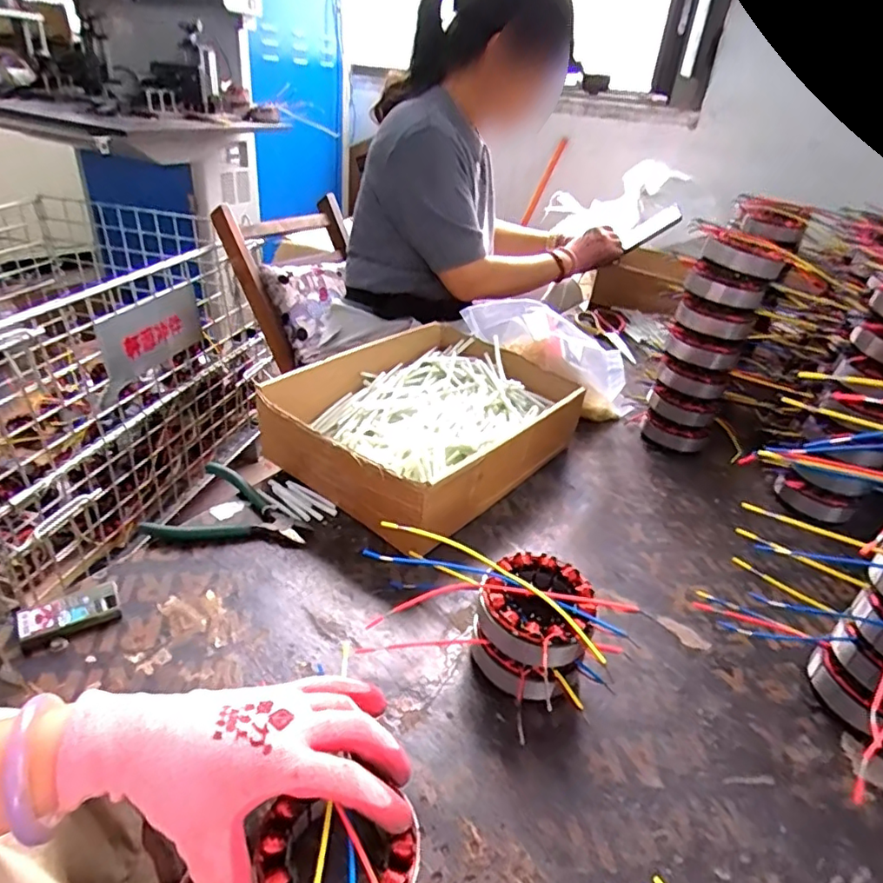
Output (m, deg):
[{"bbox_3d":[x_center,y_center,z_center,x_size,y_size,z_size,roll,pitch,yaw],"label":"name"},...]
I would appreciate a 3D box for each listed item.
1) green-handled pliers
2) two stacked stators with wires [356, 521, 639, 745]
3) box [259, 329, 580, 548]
[{"bbox_3d":[-0.200,0.068,0.560,0.144,0.026,0.093,13,33,11],"label":"green-handled pliers"},{"bbox_3d":[0.025,0.131,0.456,0.217,0.078,0.105,23,36,24],"label":"two stacked stators with wires"},{"bbox_3d":[-0.016,-0.028,0.679,0.251,0.092,0.325,28,39,31],"label":"box"}]

